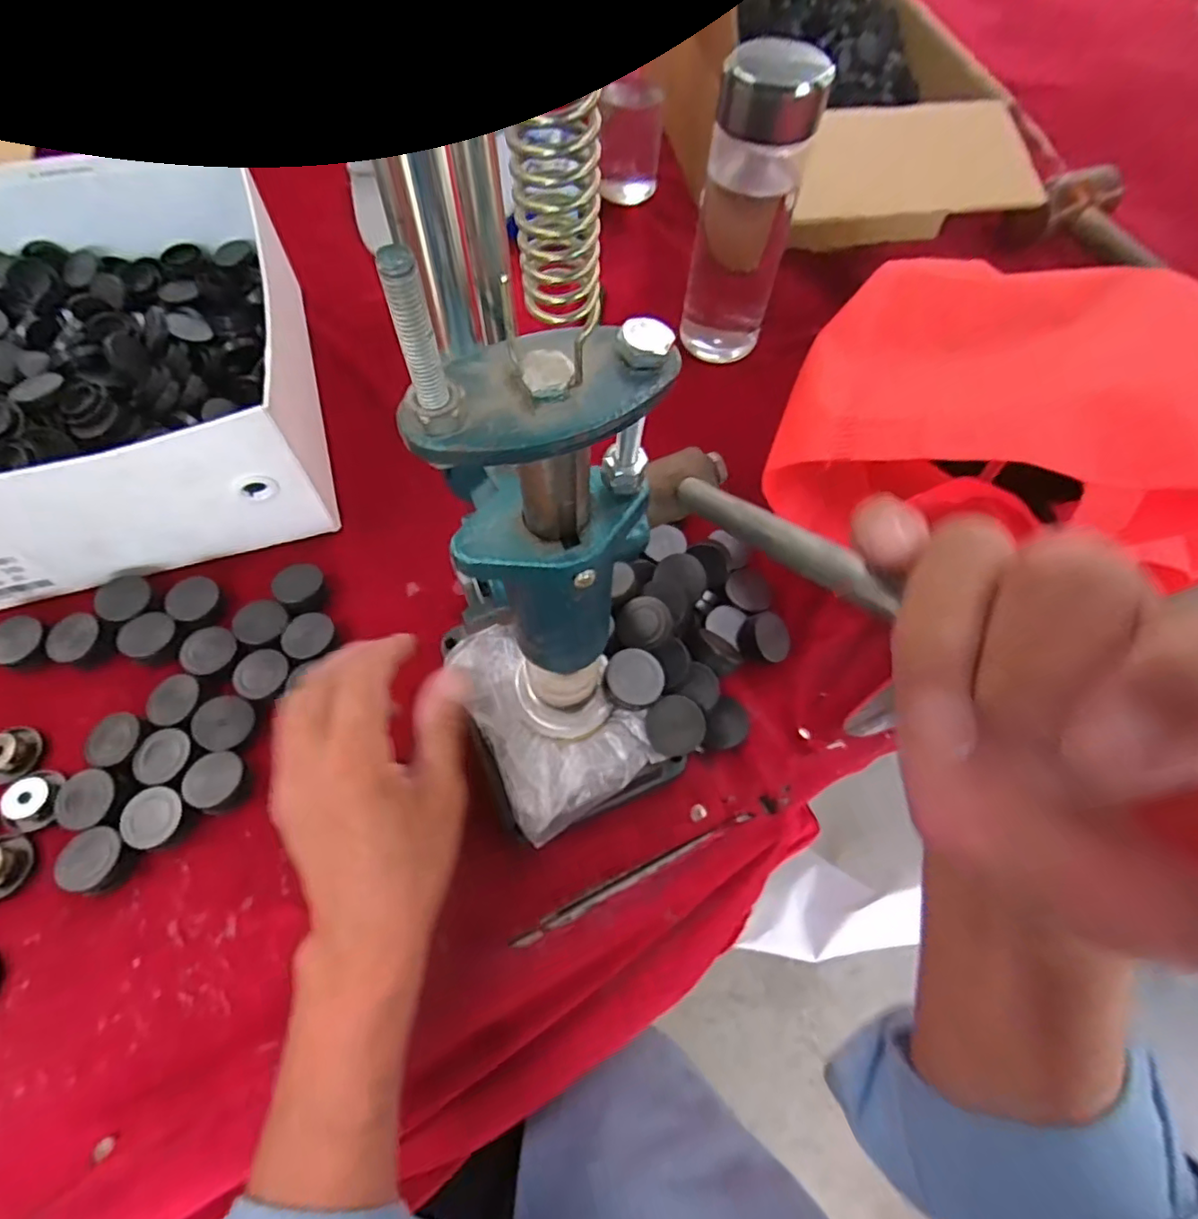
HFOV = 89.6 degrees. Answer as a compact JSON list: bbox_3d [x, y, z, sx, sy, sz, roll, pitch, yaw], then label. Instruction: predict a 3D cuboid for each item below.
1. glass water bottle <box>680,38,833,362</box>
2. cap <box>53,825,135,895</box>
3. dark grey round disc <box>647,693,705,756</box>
[{"bbox_3d":[0.106,-0.277,0.450,0.069,0.194,0.058,15,63,5],"label":"glass water bottle"},{"bbox_3d":[-0.277,0.140,0.334,0.033,0.015,0.032,1,63,-2],"label":"cap"},{"bbox_3d":[0.043,0.063,0.335,0.031,0.007,0.033,1,63,-2],"label":"dark grey round disc"}]

